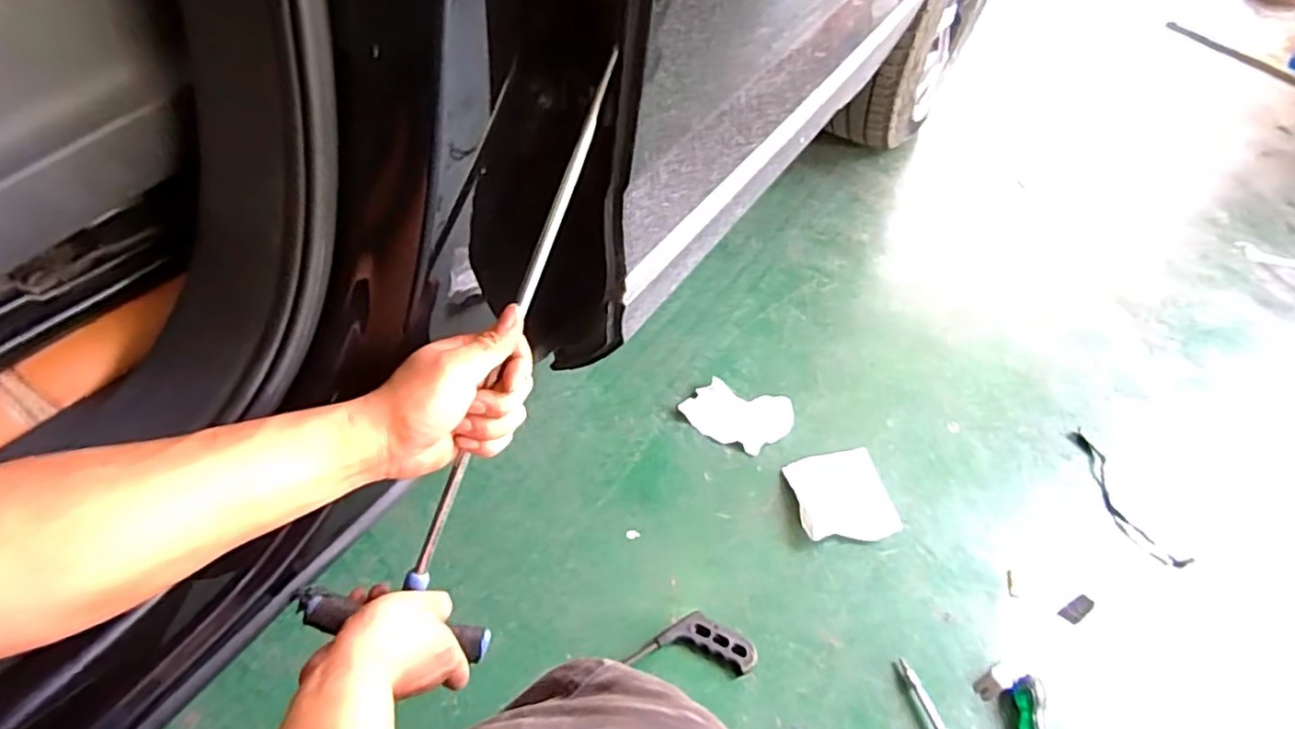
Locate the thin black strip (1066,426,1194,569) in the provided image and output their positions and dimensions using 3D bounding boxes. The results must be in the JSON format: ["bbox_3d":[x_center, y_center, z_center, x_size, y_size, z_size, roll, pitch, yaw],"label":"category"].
[{"bbox_3d":[0.732,0.206,1.056,0.076,0.004,0.239,-15,53,-18],"label":"thin black strip"}]

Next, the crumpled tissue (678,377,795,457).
[{"bbox_3d":[0.143,0.079,1.085,0.165,0.016,0.114,21,51,11],"label":"crumpled tissue"}]

